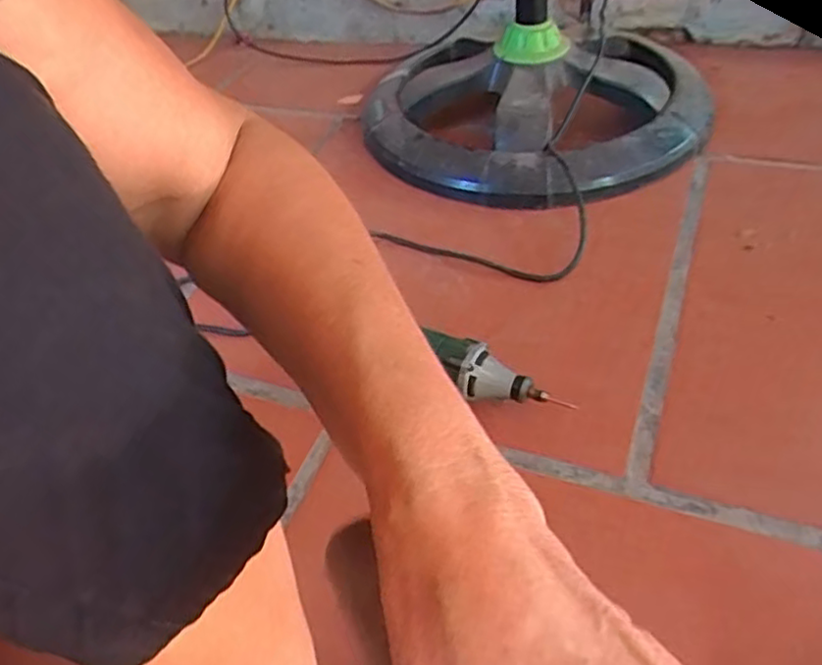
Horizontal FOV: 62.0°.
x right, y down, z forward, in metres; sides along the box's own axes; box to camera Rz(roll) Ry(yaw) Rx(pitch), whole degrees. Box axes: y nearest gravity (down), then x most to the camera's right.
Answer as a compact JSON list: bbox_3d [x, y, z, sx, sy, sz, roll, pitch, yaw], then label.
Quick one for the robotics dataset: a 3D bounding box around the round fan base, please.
[{"bbox_3d":[0.153,-0.309,0.915,0.457,0.080,0.377,2,45,12],"label":"round fan base"}]

